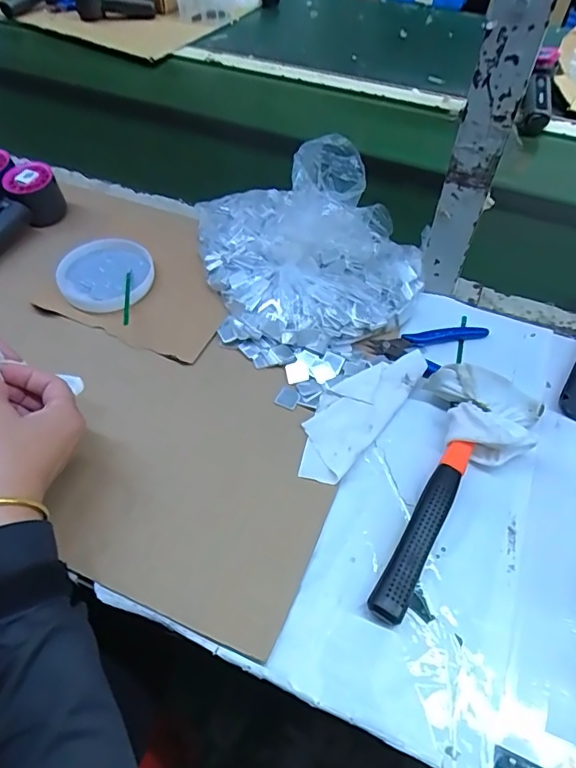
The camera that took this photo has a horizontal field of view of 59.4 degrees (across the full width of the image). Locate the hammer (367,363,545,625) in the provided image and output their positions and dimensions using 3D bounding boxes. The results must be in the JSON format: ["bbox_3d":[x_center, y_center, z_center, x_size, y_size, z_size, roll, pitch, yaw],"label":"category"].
[{"bbox_3d":[0.135,0.080,0.406,0.091,0.042,0.231,22,55,15],"label":"hammer"}]

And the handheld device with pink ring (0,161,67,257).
[{"bbox_3d":[-0.335,-0.192,0.602,0.049,0.056,0.161,29,71,19],"label":"handheld device with pink ring"}]

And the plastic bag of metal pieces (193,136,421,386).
[{"bbox_3d":[0.022,-0.162,0.523,0.222,0.131,0.274,-8,53,-8],"label":"plastic bag of metal pieces"}]

